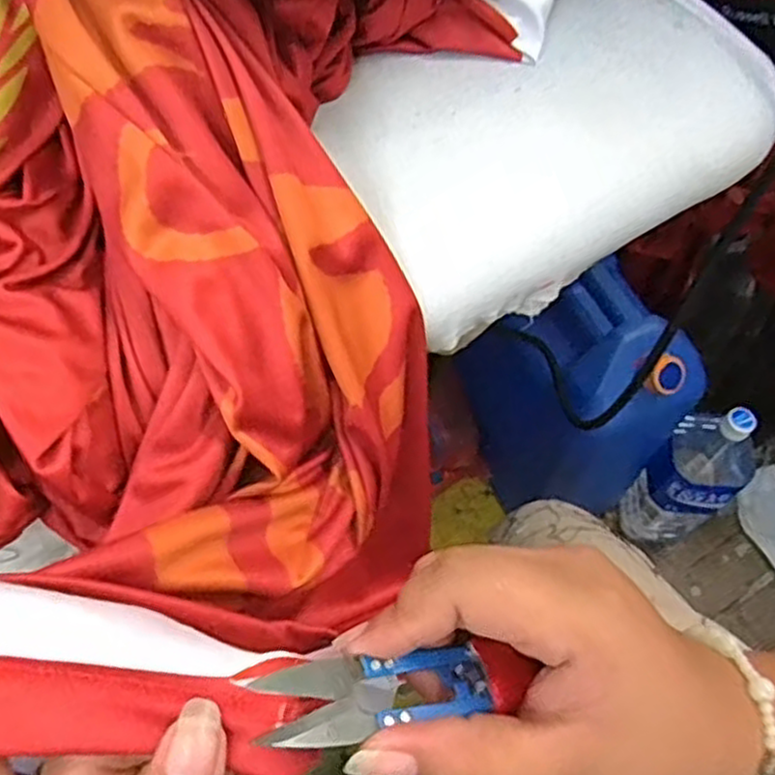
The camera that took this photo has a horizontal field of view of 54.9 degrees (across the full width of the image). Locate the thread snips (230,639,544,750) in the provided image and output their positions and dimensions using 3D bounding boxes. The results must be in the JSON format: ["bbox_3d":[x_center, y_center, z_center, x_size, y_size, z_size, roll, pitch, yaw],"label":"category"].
[{"bbox_3d":[0.002,0.090,0.220,0.084,0.013,0.023,0,59,-23],"label":"thread snips"}]

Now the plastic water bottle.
[{"bbox_3d":[0.396,0.110,0.958,0.103,0.300,0.122,40,69,21],"label":"plastic water bottle"}]

